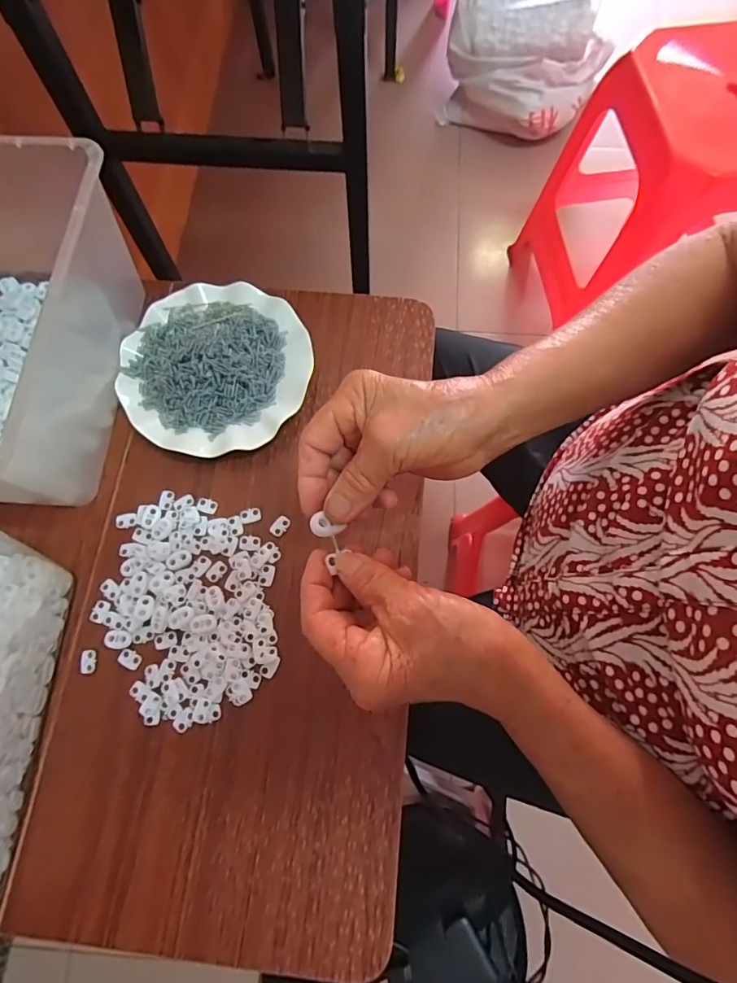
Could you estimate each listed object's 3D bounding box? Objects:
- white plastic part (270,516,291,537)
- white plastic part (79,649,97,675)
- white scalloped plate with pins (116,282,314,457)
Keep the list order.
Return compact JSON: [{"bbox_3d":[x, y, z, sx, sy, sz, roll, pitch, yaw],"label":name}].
[{"bbox_3d":[-0.080,0.031,0.442,0.014,0.004,0.019,36,76,11],"label":"white plastic part"},{"bbox_3d":[-0.235,0.143,0.410,0.013,0.004,0.019,-5,72,-1],"label":"white plastic part"},{"bbox_3d":[-0.149,-0.123,0.472,0.180,0.047,0.177,0,72,0],"label":"white scalloped plate with pins"}]

